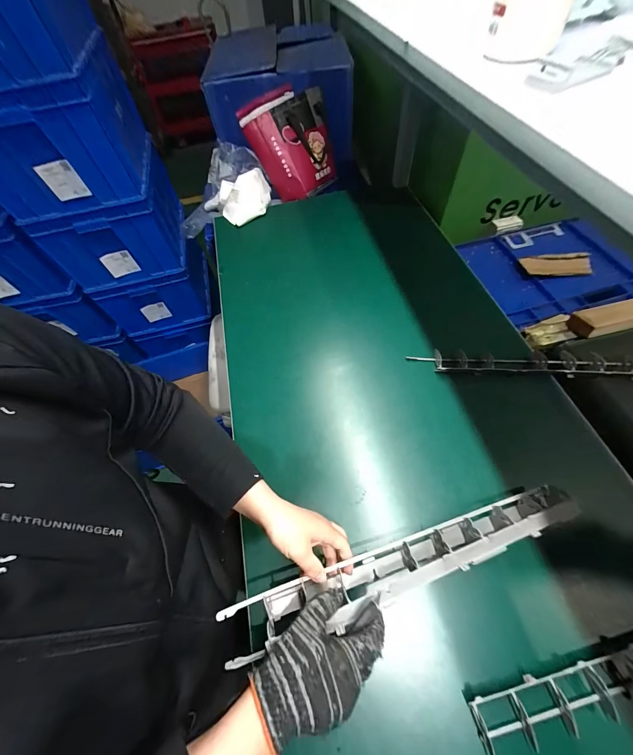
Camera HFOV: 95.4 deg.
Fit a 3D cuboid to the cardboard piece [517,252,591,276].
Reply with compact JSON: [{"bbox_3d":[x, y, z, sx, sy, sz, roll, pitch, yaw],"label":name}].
[{"bbox_3d":[0.615,-0.290,0.735,0.160,0.019,0.065,0,61,5],"label":"cardboard piece"}]

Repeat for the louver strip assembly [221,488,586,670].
[{"bbox_3d":[0.122,0.236,0.365,0.462,0.075,0.056,-16,58,-7],"label":"louver strip assembly"}]

